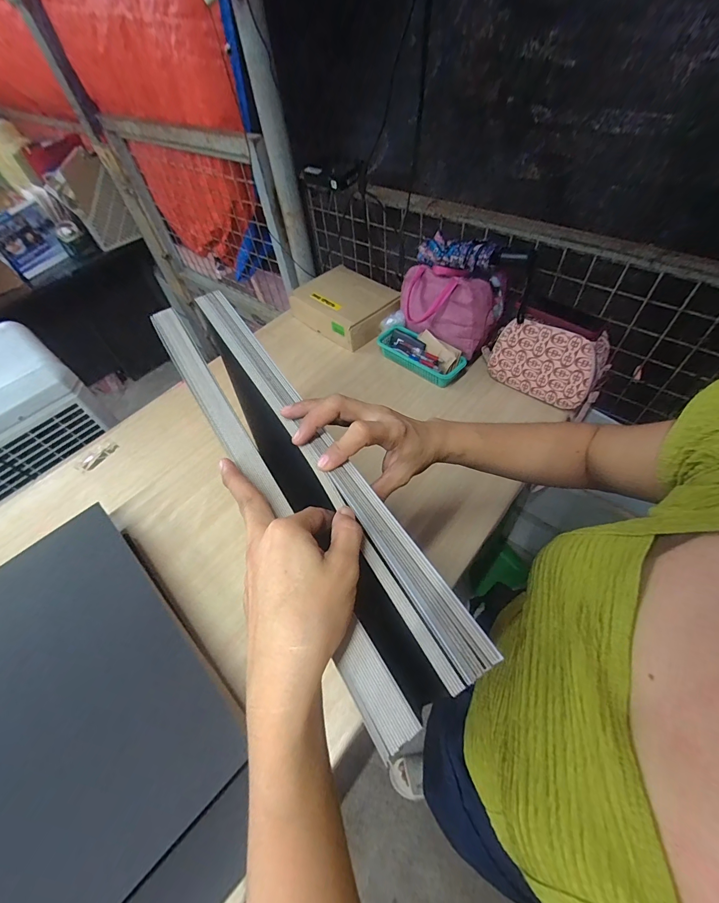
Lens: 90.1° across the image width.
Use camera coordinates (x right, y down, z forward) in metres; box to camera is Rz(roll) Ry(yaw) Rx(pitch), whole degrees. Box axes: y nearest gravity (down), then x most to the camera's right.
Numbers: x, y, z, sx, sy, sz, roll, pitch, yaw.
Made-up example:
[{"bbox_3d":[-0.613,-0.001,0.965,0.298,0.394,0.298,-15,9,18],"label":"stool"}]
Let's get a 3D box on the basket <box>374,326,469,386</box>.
[{"bbox_3d":[0.141,-0.233,0.875,0.080,0.052,0.235,-40,60,-22],"label":"basket"}]

